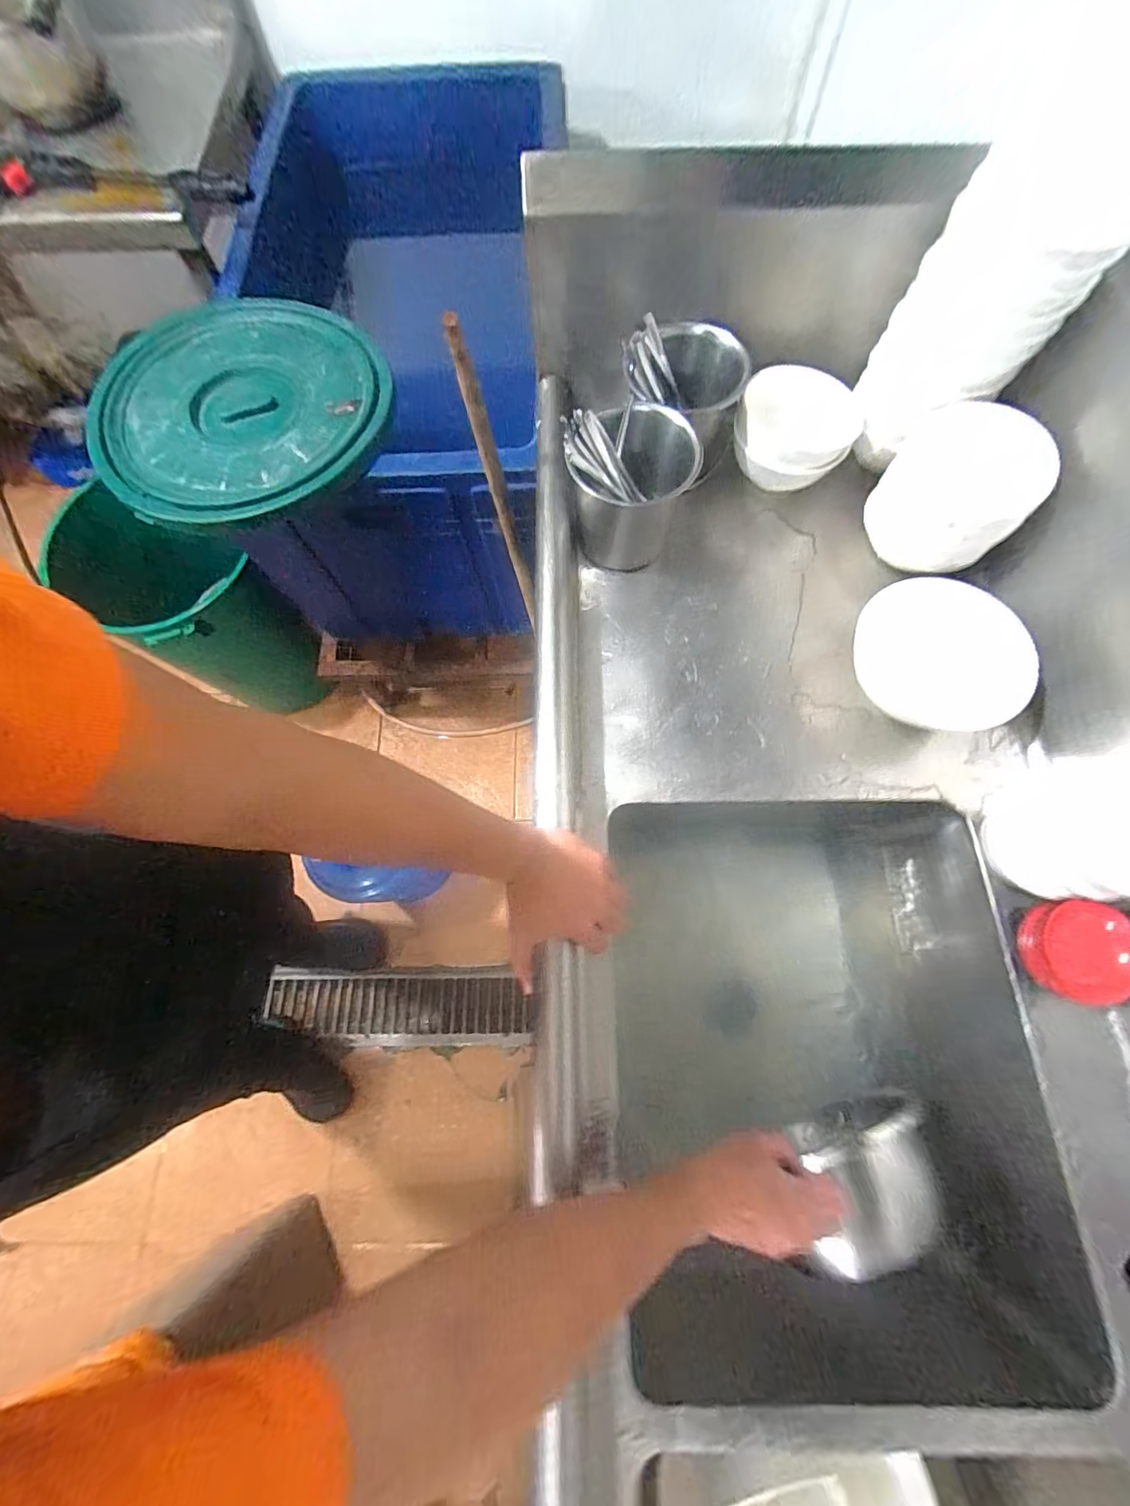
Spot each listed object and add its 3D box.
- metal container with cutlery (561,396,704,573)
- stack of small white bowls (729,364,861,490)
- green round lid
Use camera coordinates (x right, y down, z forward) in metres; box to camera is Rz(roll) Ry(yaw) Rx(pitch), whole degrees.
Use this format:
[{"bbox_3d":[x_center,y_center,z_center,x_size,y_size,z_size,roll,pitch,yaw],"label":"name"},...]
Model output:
[{"bbox_3d":[0.075,-0.329,0.615,0.145,0.142,0.145,-1,74,0],"label":"metal container with cutlery"},{"bbox_3d":[0.297,-0.427,0.662,0.149,0.099,0.143,12,74,4],"label":"stack of small white bowls"},{"bbox_3d":[-0.498,-0.538,0.765,0.424,0.048,0.401,0,74,1],"label":"green round lid"}]

